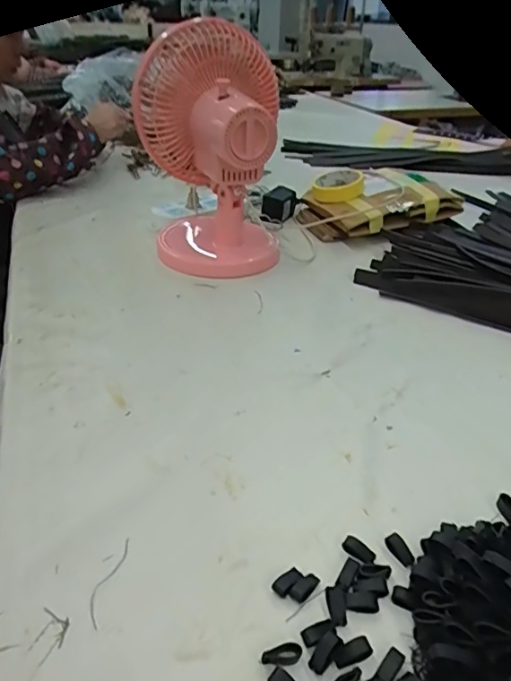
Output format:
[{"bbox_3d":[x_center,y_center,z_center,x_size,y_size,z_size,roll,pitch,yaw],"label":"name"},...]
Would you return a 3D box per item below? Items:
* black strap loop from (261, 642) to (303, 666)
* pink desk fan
[{"bbox_3d":[0.016,0.186,0.300,0.024,0.008,0.009,-3,33,-7],"label":"black strap loop"},{"bbox_3d":[-0.065,-0.259,0.714,0.194,0.299,0.154,-1,33,-4],"label":"pink desk fan"}]

